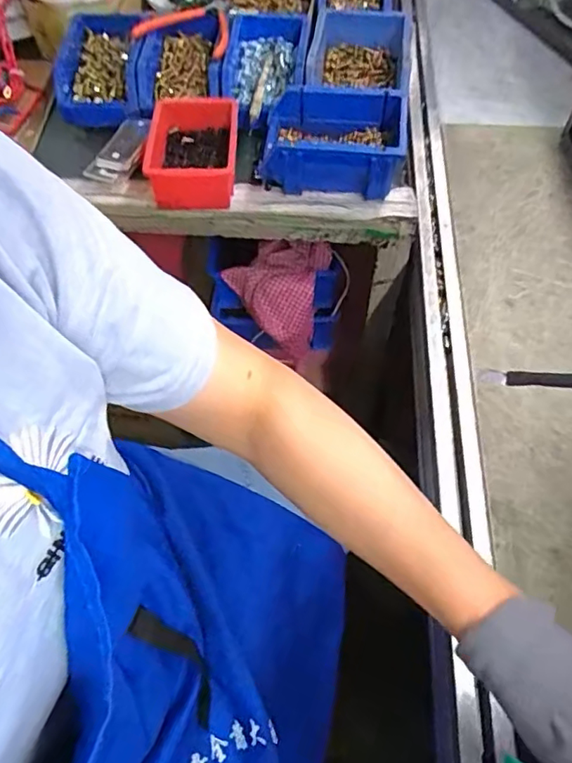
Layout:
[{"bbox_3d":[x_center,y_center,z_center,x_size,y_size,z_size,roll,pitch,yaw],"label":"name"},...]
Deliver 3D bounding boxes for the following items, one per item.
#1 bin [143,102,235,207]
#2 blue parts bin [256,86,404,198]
[{"bbox_3d":[-0.111,-0.266,0.652,0.104,0.055,0.144,-1,57,1],"label":"bin"},{"bbox_3d":[0.053,-0.271,0.637,0.159,0.073,0.103,9,58,7],"label":"blue parts bin"}]

